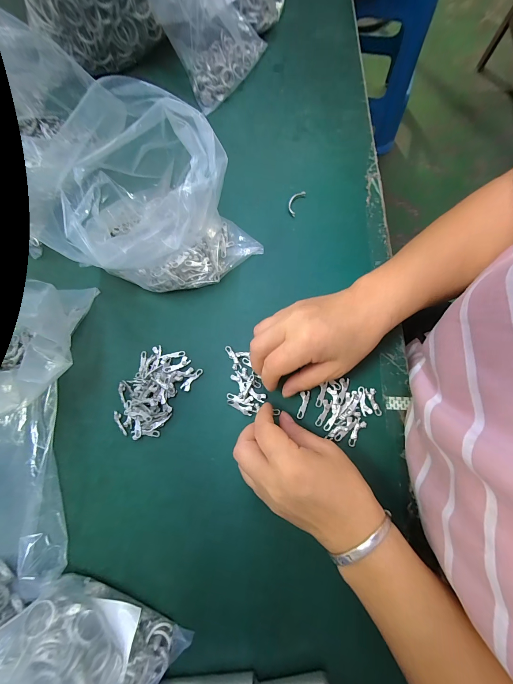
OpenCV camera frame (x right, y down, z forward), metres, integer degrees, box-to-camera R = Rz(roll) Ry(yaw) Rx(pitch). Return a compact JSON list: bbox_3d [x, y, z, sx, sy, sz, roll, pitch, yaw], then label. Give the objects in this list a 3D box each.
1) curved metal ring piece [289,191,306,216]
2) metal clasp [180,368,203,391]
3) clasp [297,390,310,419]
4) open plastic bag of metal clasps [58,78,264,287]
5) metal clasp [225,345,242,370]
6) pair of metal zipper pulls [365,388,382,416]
[{"bbox_3d":[0.048,-0.172,0.330,0.013,0.007,0.037,25,78,7],"label":"curved metal ring piece"},{"bbox_3d":[-0.068,0.039,0.285,0.009,0.004,0.029,39,81,10],"label":"metal clasp"},{"bbox_3d":[0.048,0.063,0.273,0.009,0.004,0.028,10,77,4],"label":"clasp"},{"bbox_3d":[-0.095,-0.129,0.263,0.144,0.128,0.135,-40,78,-7],"label":"open plastic bag of metal clasps"},{"bbox_3d":[-0.026,0.016,0.288,0.009,0.004,0.028,-27,77,-4],"label":"metal clasp"},{"bbox_3d":[0.118,0.060,0.270,0.010,0.004,0.028,-14,76,-2],"label":"pair of metal zipper pulls"}]

